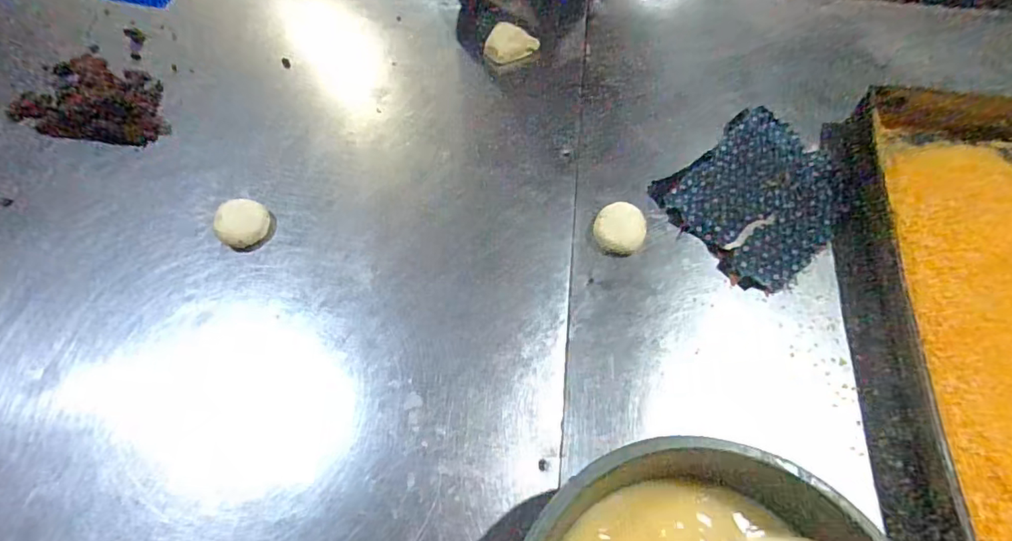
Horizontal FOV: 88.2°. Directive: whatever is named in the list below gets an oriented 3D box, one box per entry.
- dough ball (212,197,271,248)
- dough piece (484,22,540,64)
[{"bbox_3d":[-0.334,-0.060,0.667,0.060,0.037,0.057,1,59,-1],"label":"dough ball"},{"bbox_3d":[0.009,-0.346,0.806,0.072,0.031,0.058,25,61,13],"label":"dough piece"}]

